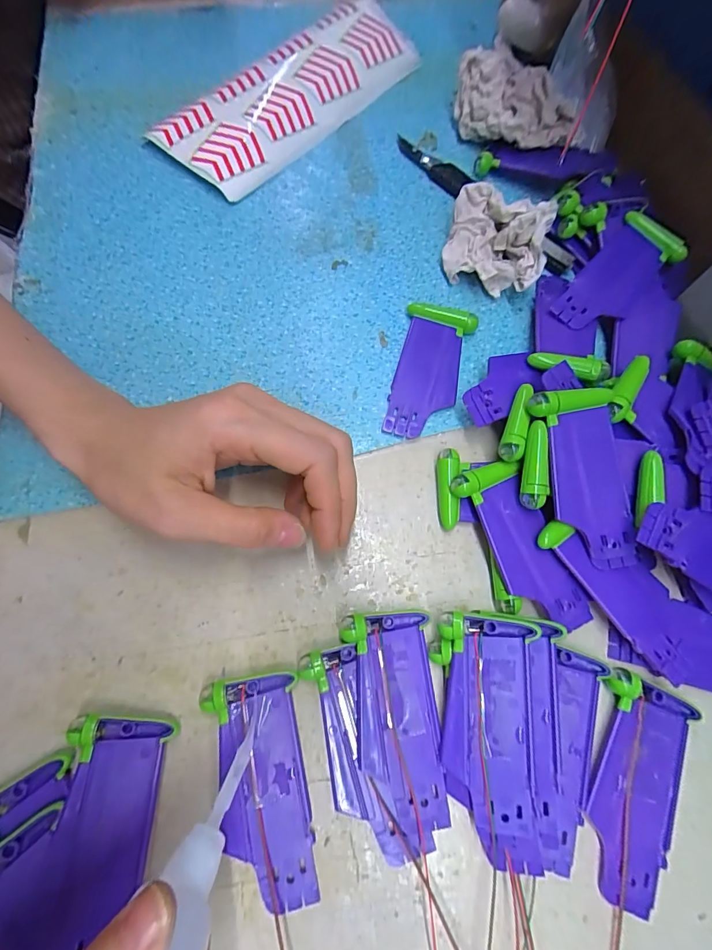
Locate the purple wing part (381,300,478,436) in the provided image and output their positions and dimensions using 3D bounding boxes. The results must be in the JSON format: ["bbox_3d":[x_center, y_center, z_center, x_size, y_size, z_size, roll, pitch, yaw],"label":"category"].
[{"bbox_3d":[0.045,-0.063,0.250,0.041,0.011,0.087,13,71,3],"label":"purple wing part"}]

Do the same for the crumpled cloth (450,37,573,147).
[{"bbox_3d":[0.111,-0.262,0.299,0.051,0.040,0.087,-28,74,-10],"label":"crumpled cloth"}]

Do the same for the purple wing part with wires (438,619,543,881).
[{"bbox_3d":[0.058,0.116,0.183,0.040,0.008,0.099,1,77,12],"label":"purple wing part with wires"}]

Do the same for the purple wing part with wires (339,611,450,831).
[{"bbox_3d":[0.017,0.110,0.192,0.040,0.012,0.087,-2,71,-2],"label":"purple wing part with wires"}]

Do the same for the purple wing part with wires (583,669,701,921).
[{"bbox_3d":[0.126,0.140,0.185,0.040,0.010,0.089,19,72,5],"label":"purple wing part with wires"}]

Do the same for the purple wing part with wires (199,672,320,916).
[{"bbox_3d":[-0.042,0.137,0.181,0.039,0.011,0.089,-8,71,-4],"label":"purple wing part with wires"}]

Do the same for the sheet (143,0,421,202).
[{"bbox_3d":[-0.044,-0.304,0.320,0.083,0.020,0.226,38,75,11],"label":"sheet"}]

